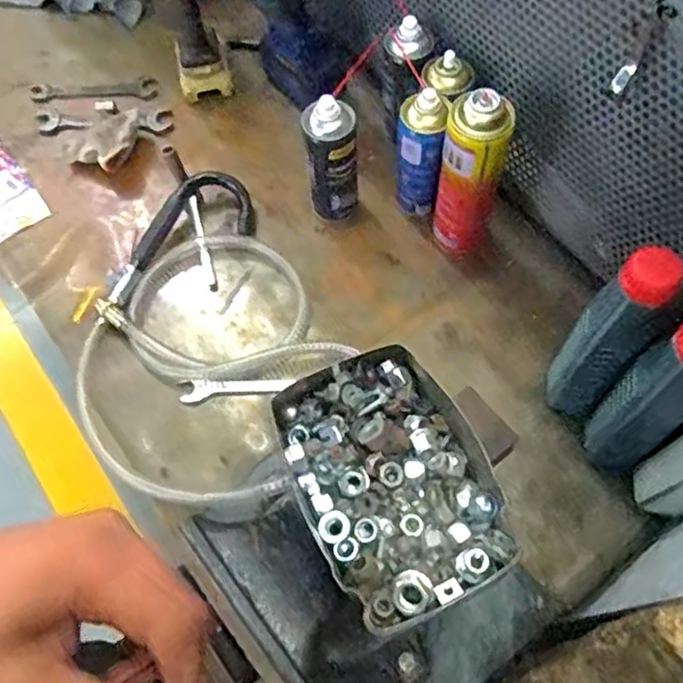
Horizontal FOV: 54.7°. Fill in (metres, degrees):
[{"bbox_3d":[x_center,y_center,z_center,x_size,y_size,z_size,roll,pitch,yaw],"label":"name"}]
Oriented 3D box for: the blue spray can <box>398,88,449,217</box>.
[{"bbox_3d":[0.096,-0.225,0.812,0.052,0.162,0.057,-1,64,1],"label":"blue spray can"}]

